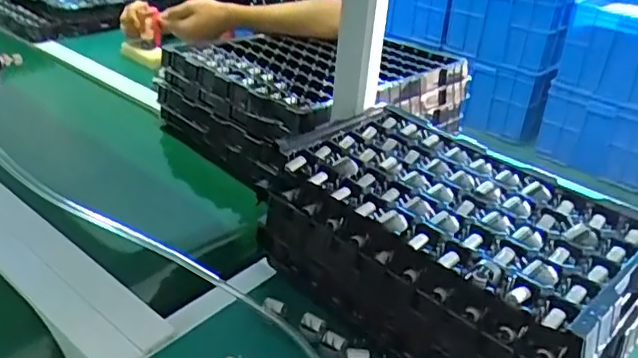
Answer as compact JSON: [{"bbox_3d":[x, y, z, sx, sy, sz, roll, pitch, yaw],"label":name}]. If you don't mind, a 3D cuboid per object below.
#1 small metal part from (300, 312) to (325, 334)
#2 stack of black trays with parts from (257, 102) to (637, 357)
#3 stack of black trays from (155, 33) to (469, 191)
[{"bbox_3d":[-0.006,0.144,0.584,0.024,0.016,0.010,13,32,15],"label":"small metal part"},{"bbox_3d":[0.127,0.073,0.601,0.195,0.138,0.359,-24,41,-38],"label":"stack of black trays with parts"},{"bbox_3d":[-0.009,-0.148,0.978,0.405,0.117,0.362,-24,41,-37],"label":"stack of black trays"}]

